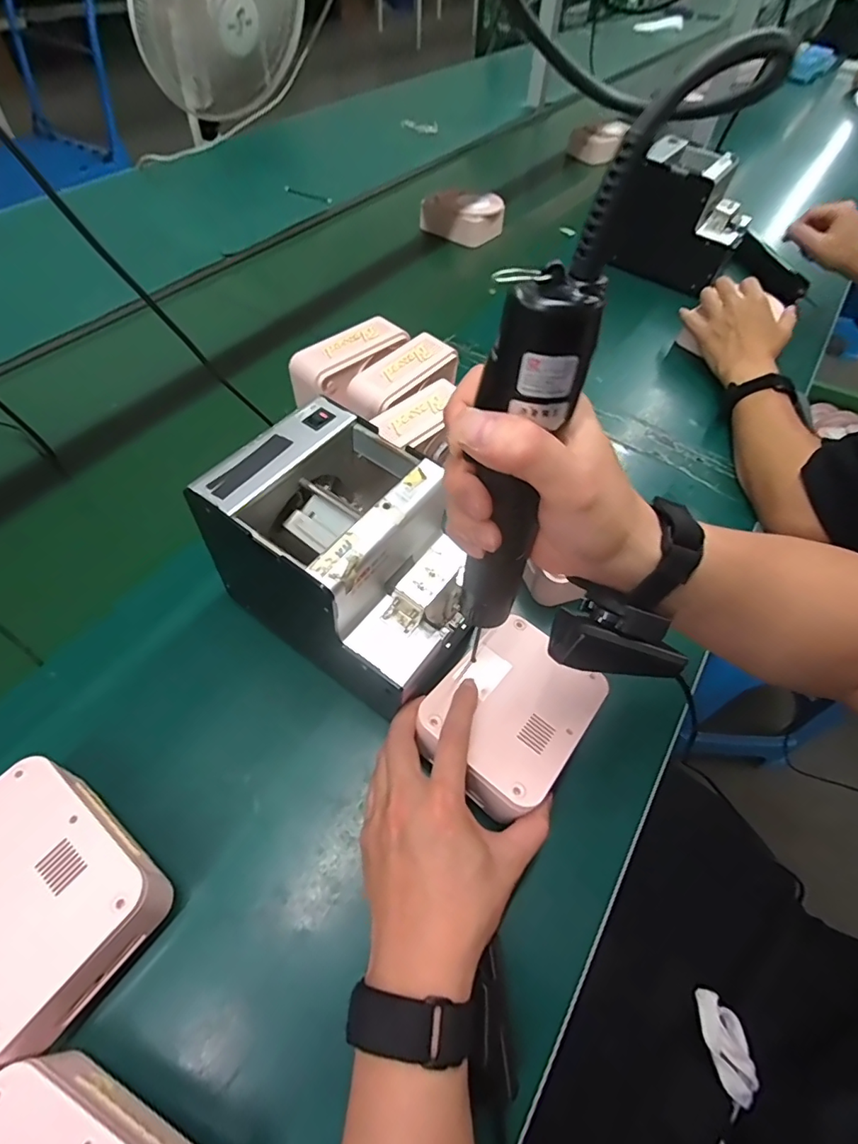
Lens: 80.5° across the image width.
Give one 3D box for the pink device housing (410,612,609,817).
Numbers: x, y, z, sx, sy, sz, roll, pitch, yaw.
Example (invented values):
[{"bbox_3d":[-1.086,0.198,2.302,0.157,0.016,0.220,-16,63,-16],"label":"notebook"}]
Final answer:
[{"bbox_3d":[0.061,0.096,0.364,0.098,0.032,0.125,35,60,20],"label":"pink device housing"}]

